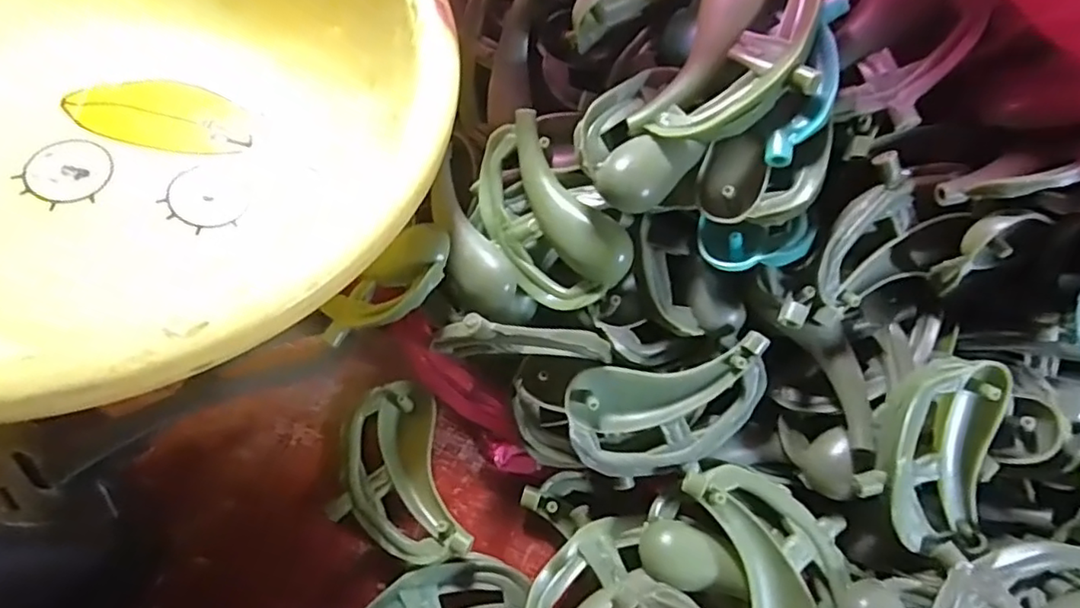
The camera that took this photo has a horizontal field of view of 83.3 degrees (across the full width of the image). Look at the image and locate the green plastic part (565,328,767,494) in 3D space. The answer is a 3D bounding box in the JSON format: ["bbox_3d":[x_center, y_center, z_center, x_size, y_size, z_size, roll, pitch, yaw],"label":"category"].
[{"bbox_3d":[0.043,0.036,0.203,0.064,0.018,0.038,-11,87,1],"label":"green plastic part"}]

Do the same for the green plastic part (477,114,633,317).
[{"bbox_3d":[0.001,-0.030,0.203,0.035,0.016,0.065,-26,73,-10],"label":"green plastic part"}]

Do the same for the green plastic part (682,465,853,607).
[{"bbox_3d":[0.078,0.080,0.192,0.041,0.013,0.066,-21,72,-8],"label":"green plastic part"}]

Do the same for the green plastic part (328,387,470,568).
[{"bbox_3d":[-0.054,0.061,0.214,0.042,0.015,0.065,-18,72,-7],"label":"green plastic part"}]

